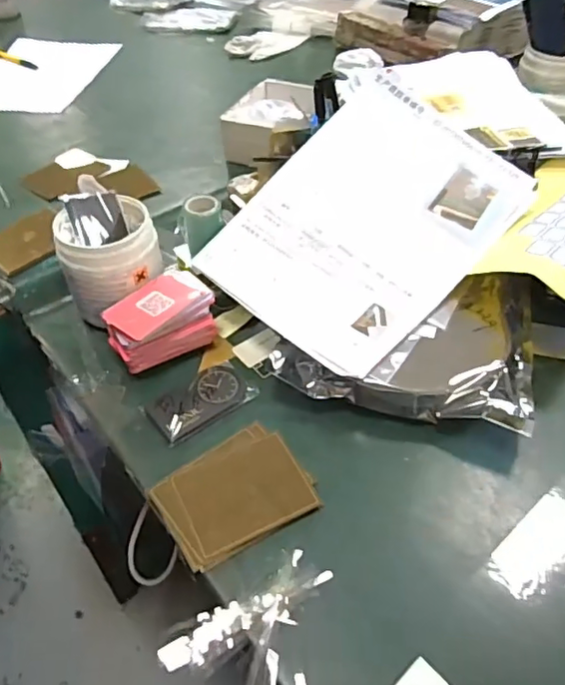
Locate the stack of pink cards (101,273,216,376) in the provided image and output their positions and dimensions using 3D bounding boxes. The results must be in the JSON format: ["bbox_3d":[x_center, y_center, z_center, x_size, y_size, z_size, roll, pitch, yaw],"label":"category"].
[{"bbox_3d":[-0.118,-0.024,0.555,0.102,0.044,0.068,-24,50,-20],"label":"stack of pink cards"}]

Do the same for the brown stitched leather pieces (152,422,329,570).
[{"bbox_3d":[-0.038,0.119,0.452,0.114,0.005,0.091,-27,51,-22],"label":"brown stitched leather pieces"}]

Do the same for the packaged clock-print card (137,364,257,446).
[{"bbox_3d":[-0.076,0.053,0.517,0.089,0.006,0.057,-31,53,-25],"label":"packaged clock-print card"}]

